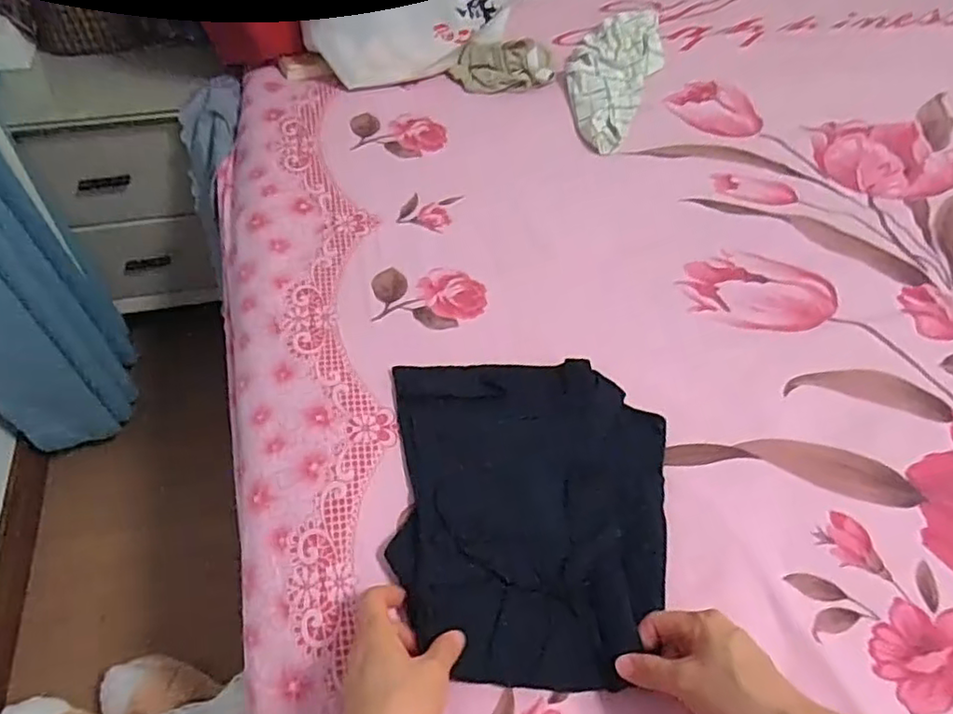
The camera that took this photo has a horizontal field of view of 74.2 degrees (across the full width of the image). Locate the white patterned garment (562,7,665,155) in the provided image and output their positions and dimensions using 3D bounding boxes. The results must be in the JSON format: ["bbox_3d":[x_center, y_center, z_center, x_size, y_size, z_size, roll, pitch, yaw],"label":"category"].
[{"bbox_3d":[0.199,-0.426,0.939,0.122,0.041,0.304,20,57,10],"label":"white patterned garment"}]

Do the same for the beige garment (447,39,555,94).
[{"bbox_3d":[0.038,-0.425,0.919,0.147,0.048,0.078,3,56,-1],"label":"beige garment"}]

